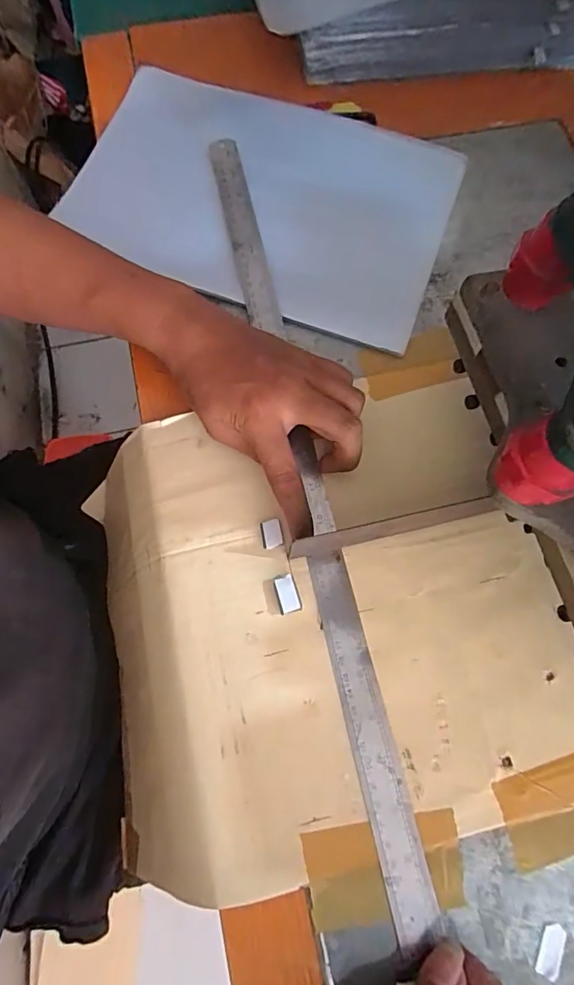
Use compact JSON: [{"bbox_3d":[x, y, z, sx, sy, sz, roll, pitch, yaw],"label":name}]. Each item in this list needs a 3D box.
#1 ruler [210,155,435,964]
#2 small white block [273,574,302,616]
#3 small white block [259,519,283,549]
[{"bbox_3d":[0.006,-0.037,0.346,0.027,0.006,0.598,-11,73,-6],"label":"ruler"},{"bbox_3d":[0.000,0.067,0.308,0.014,0.007,0.024,-14,72,-5],"label":"small white block"},{"bbox_3d":[-0.011,0.029,0.322,0.014,0.004,0.019,-9,72,-4],"label":"small white block"}]

